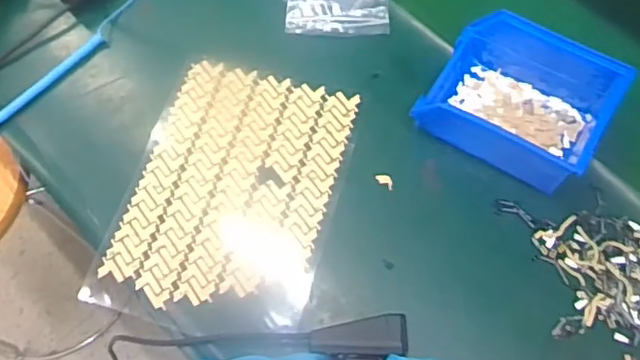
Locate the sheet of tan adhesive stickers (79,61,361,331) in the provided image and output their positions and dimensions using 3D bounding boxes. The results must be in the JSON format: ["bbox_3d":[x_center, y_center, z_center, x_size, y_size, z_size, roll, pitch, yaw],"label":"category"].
[{"bbox_3d":[-0.074,0.012,0.537,0.177,0.006,0.235,14,70,8],"label":"sheet of tan adhesive stickers"}]

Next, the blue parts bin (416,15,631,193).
[{"bbox_3d":[0.163,-0.066,0.515,0.137,0.068,0.110,31,71,14],"label":"blue parts bin"}]

